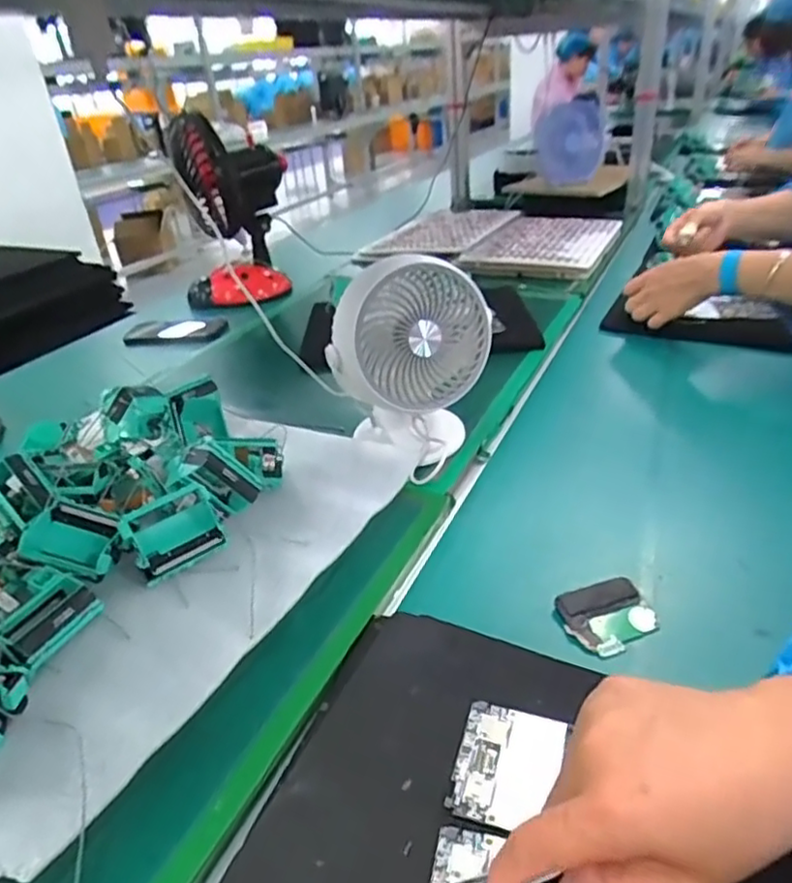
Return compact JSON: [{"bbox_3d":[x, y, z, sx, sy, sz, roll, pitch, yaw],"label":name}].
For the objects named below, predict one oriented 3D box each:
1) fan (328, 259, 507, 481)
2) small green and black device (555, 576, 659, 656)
[{"bbox_3d":[0.013,-0.078,0.610,0.151,0.201,0.115,-15,32,-15],"label":"fan"},{"bbox_3d":[0.157,0.129,0.470,0.063,0.017,0.053,-15,32,-15],"label":"small green and black device"}]

